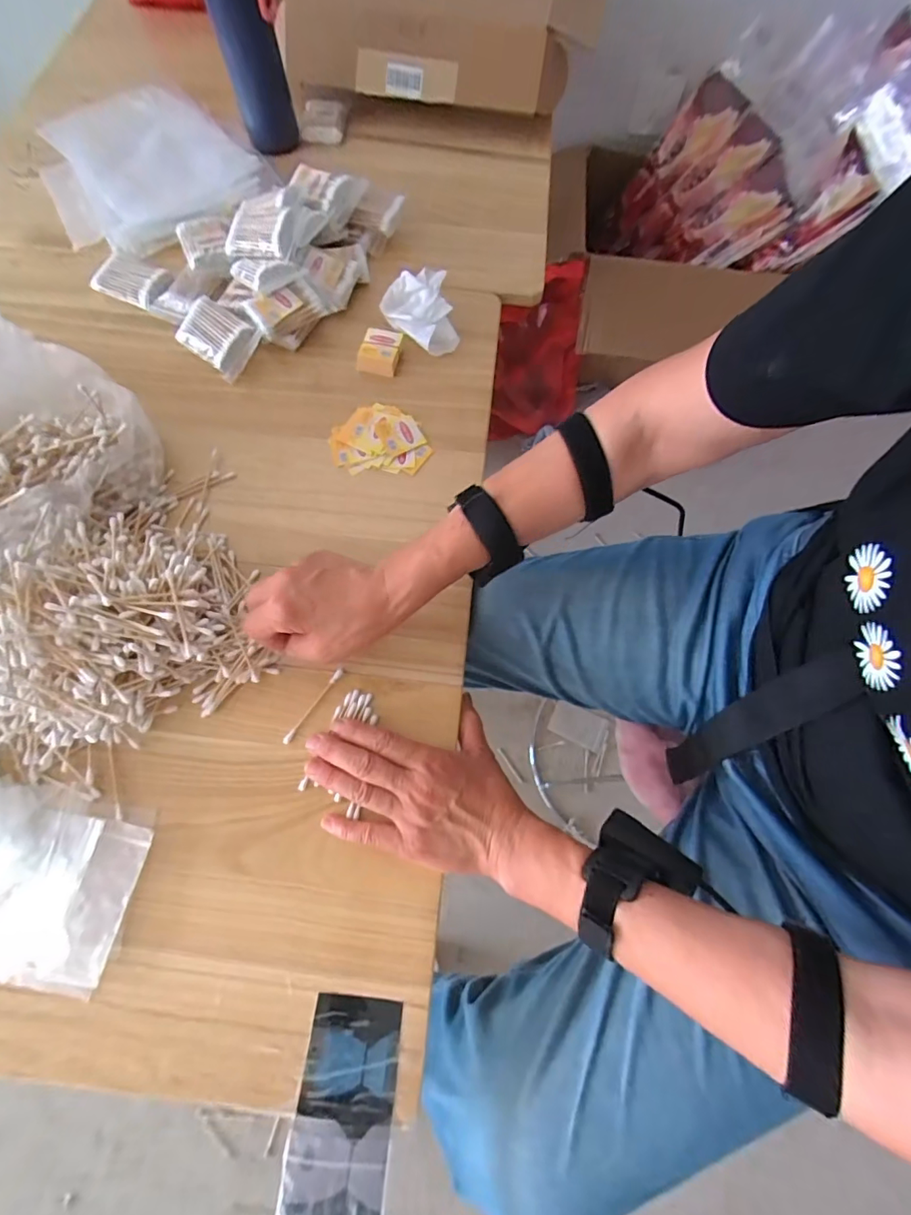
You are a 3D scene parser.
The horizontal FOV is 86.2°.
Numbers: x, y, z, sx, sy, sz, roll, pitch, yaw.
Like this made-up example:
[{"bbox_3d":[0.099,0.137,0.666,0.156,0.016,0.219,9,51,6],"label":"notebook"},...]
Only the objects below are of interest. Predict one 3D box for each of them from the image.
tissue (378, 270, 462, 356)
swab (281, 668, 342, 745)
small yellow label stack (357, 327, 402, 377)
[{"bbox_3d":[-0.041,-0.333,0.549,0.069,0.045,0.095,-15,71,-8],"label":"tissue"},{"bbox_3d":[-0.120,0.082,0.412,0.006,0.006,0.075,34,72,9],"label":"swab"},{"bbox_3d":[-0.084,-0.287,0.544,0.042,0.027,0.047,14,70,2],"label":"small yellow label stack"}]

